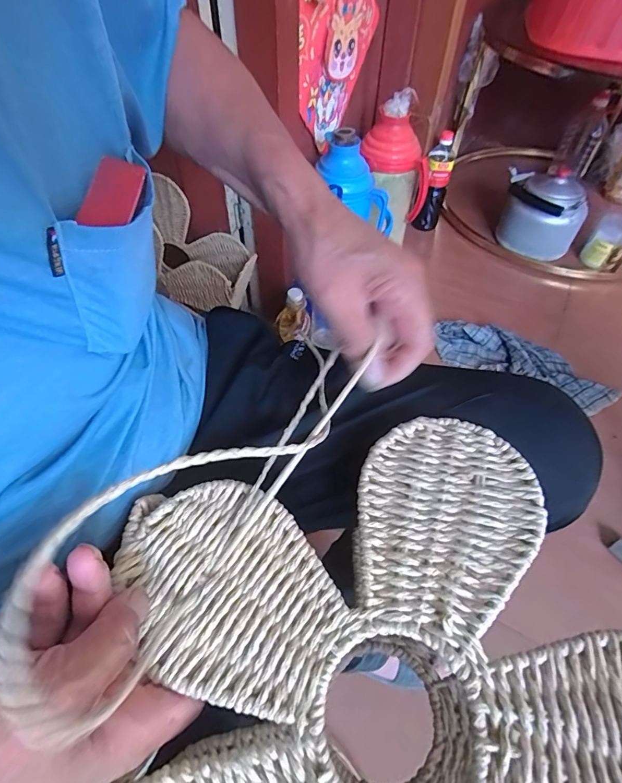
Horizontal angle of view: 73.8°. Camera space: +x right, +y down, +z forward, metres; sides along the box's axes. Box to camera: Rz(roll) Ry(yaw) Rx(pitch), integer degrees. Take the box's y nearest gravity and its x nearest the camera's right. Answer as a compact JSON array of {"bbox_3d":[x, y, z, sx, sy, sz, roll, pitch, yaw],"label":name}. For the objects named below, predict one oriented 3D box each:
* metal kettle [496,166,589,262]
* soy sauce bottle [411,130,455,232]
[{"bbox_3d":[0.689,-0.533,1.256,0.230,0.204,0.187,21,55,14],"label":"metal kettle"},{"bbox_3d":[0.370,-0.617,1.231,0.074,0.261,0.058,19,54,12],"label":"soy sauce bottle"}]

